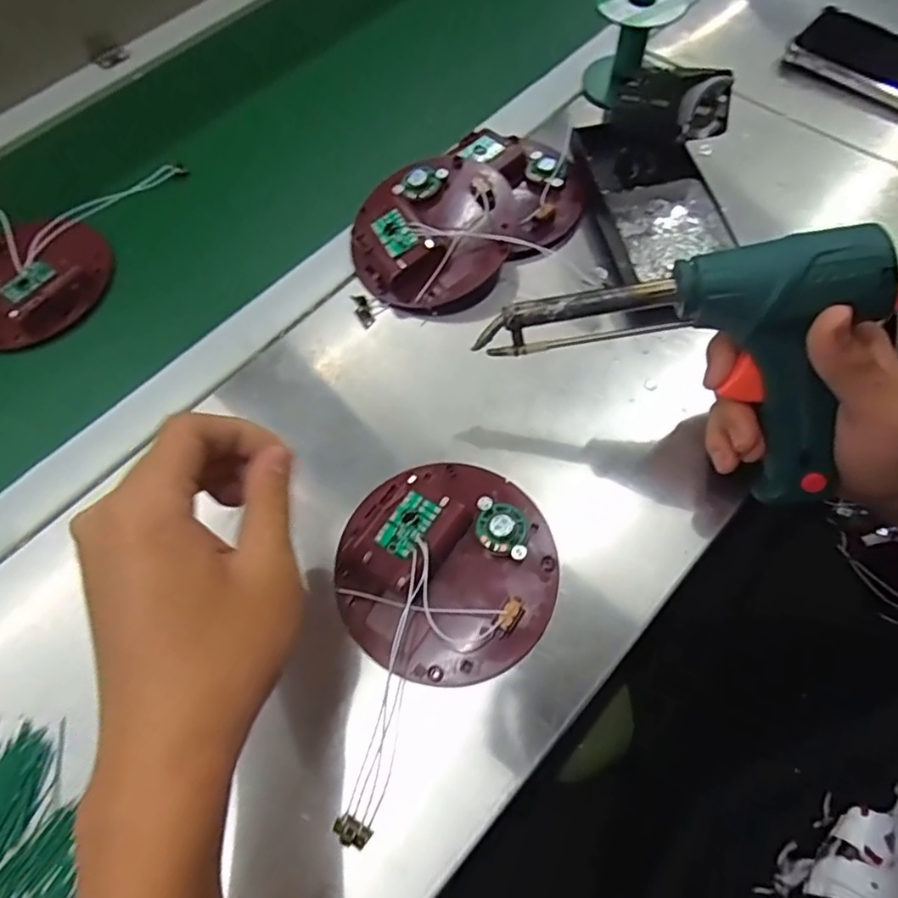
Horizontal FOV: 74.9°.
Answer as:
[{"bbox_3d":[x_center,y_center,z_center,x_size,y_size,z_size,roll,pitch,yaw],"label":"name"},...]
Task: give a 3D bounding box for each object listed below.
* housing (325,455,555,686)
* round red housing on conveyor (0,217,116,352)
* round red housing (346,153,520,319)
[{"bbox_3d":[-0.001,0.063,0.318,0.116,0.028,0.117,-1,64,3],"label":"housing"},{"bbox_3d":[-0.311,-0.121,0.427,0.116,0.025,0.097,-8,64,-1],"label":"round red housing on conveyor"},{"bbox_3d":[-0.011,-0.159,0.418,0.110,0.032,0.119,-1,64,3],"label":"round red housing"}]

